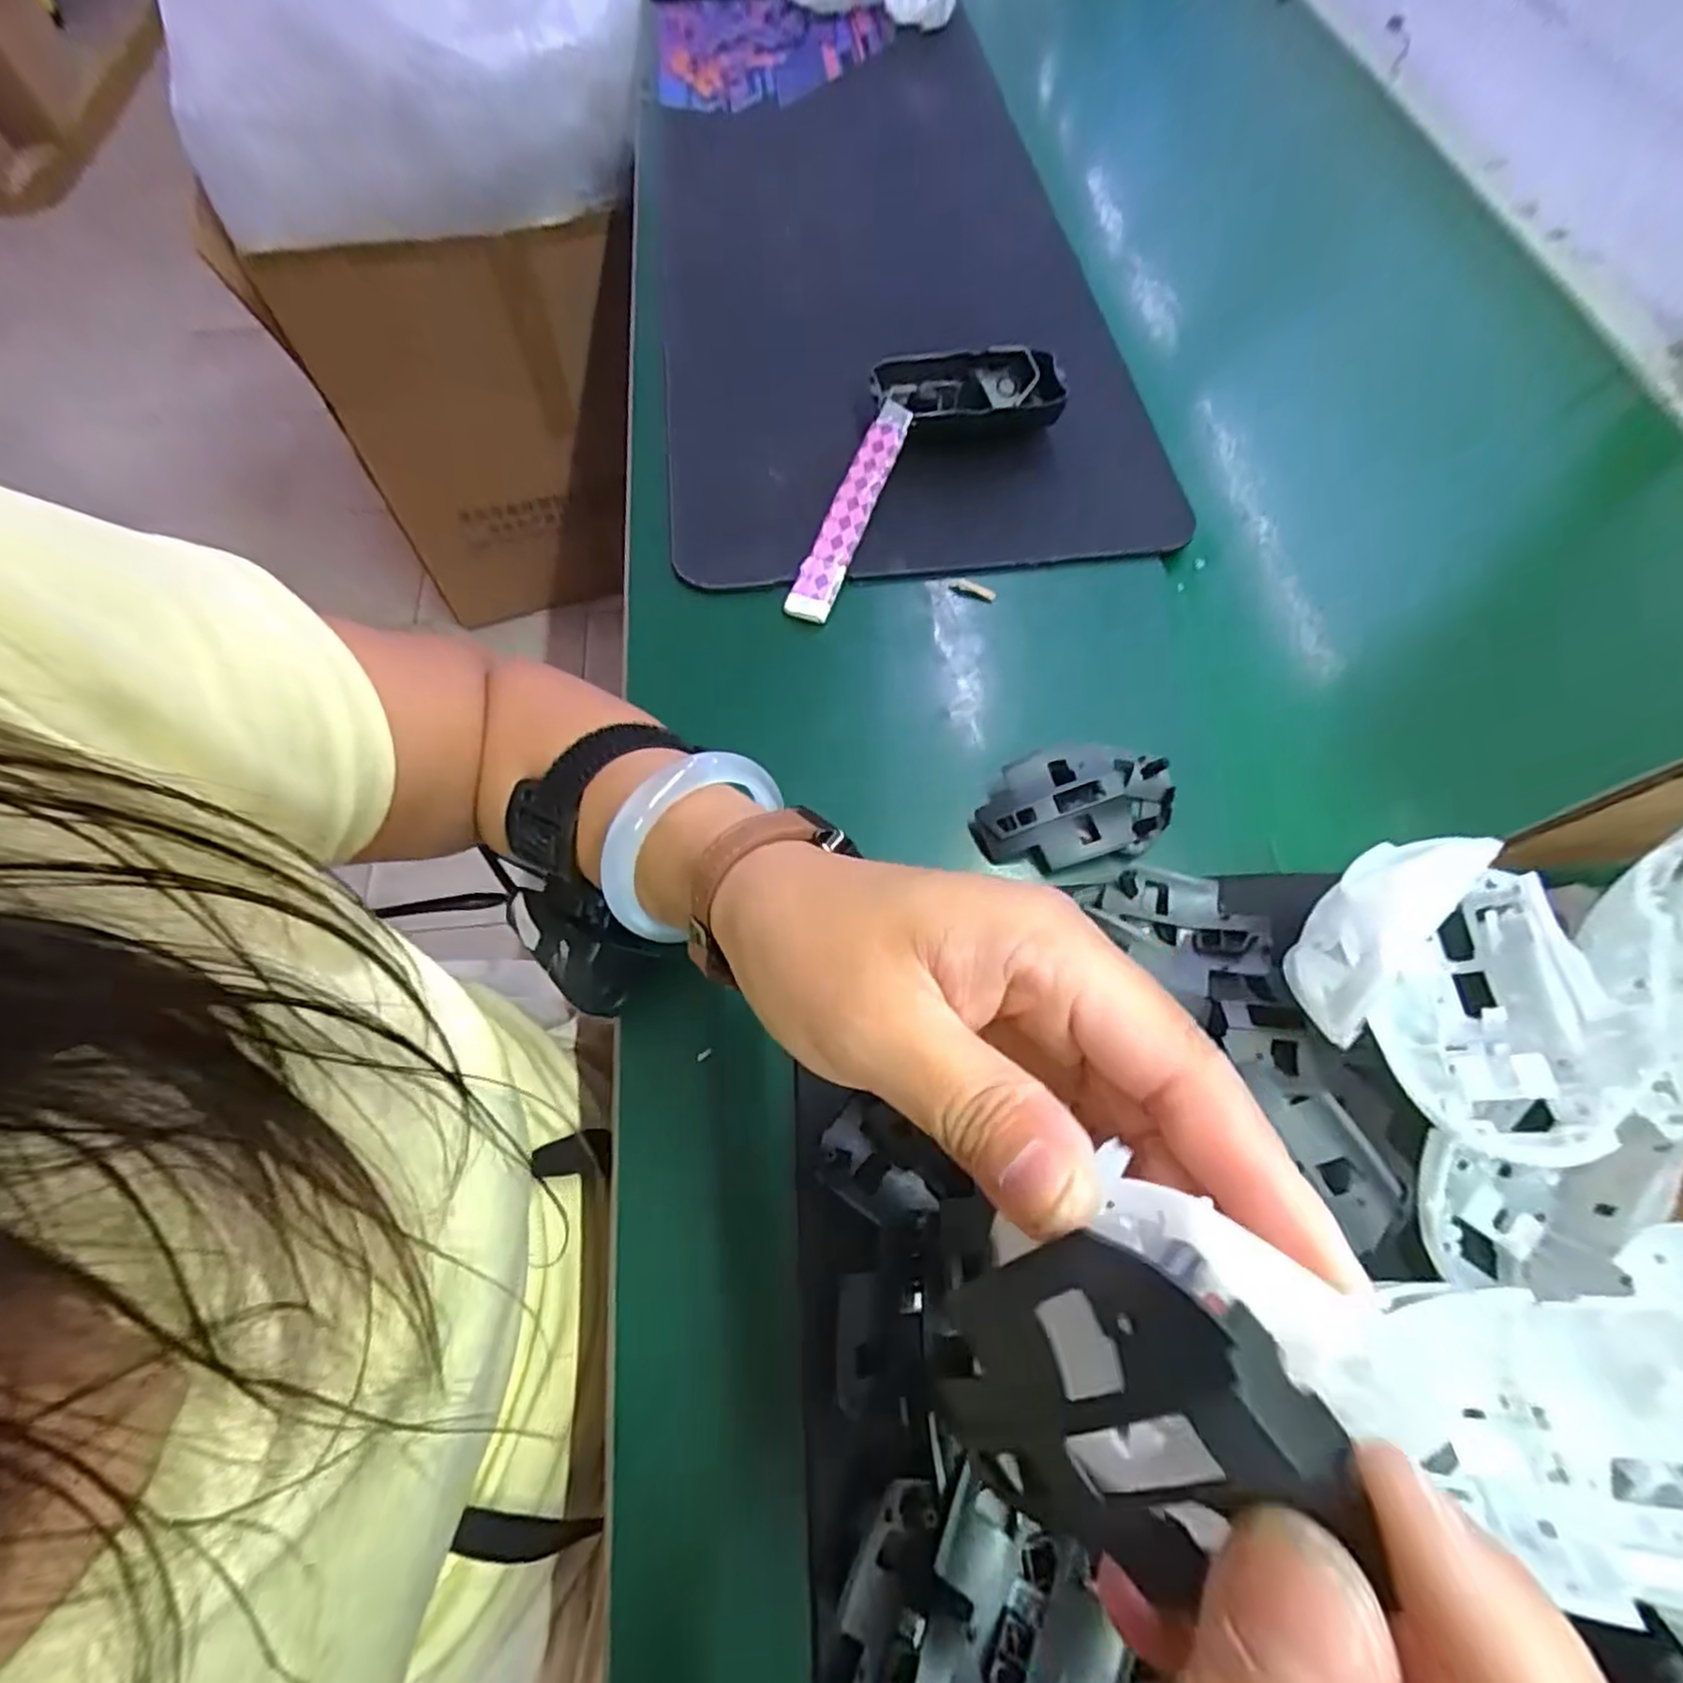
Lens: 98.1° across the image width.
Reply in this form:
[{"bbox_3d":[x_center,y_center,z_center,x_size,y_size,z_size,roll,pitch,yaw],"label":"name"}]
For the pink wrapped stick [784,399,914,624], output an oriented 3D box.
[{"bbox_3d":[0.005,-0.175,0.388,0.021,0.013,0.132,23,85,9],"label":"pink wrapped stick"}]

